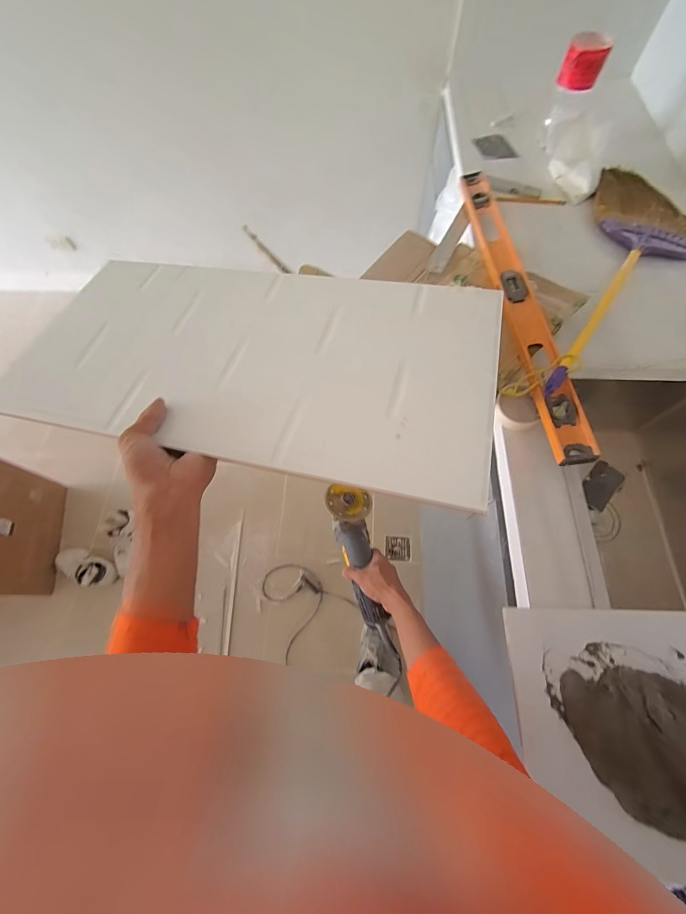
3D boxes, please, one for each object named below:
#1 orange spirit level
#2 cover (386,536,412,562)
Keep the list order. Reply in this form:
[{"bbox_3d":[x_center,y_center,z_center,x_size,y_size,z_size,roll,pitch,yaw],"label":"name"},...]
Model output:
[{"bbox_3d":[0.361,-0.361,0.732,0.059,0.025,0.808,-11,64,15],"label":"orange spirit level"},{"bbox_3d":[0.243,0.401,1.509,0.109,0.007,0.103,-1,80,16],"label":"cover"}]

